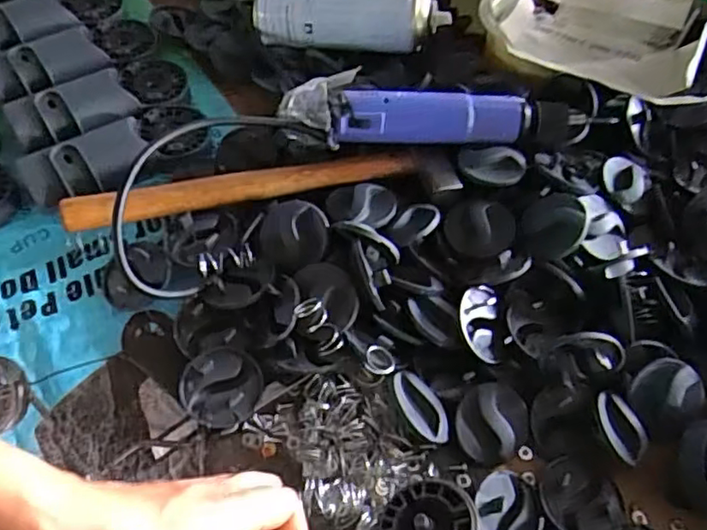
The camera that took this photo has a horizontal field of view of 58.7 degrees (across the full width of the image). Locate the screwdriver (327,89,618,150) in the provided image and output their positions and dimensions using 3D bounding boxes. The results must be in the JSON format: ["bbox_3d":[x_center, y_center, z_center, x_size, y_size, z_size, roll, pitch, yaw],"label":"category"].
[{"bbox_3d":[0.101,-0.125,0.541,0.247,0.038,0.042,-3,59,-6],"label":"screwdriver"}]

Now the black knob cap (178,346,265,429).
[{"bbox_3d":[-0.094,0.085,0.450,0.055,0.015,0.057,2,58,-3],"label":"black knob cap"}]

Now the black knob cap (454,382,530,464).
[{"bbox_3d":[0.101,0.114,0.452,0.054,0.015,0.054,1,84,-12],"label":"black knob cap"}]

